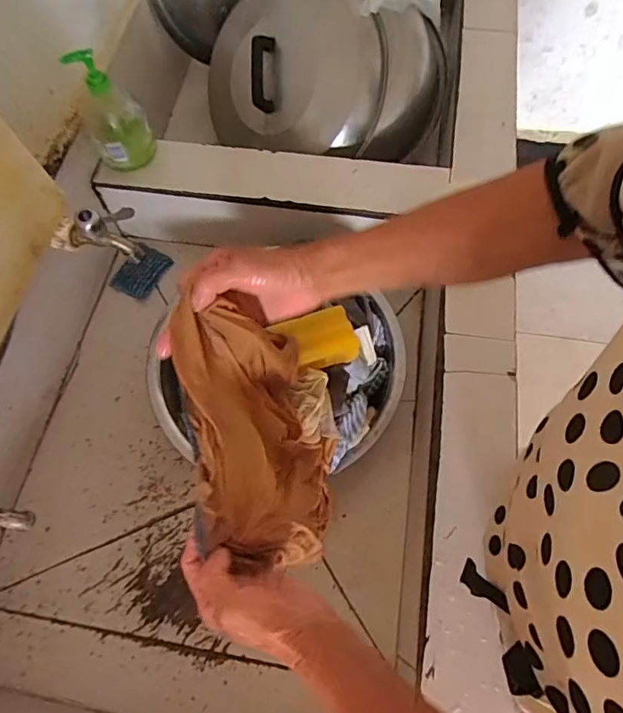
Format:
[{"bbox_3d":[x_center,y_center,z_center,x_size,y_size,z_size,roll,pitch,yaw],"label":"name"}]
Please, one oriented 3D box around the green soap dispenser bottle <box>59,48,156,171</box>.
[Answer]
[{"bbox_3d":[-0.291,-0.358,0.709,0.082,0.150,0.096,-28,66,-9],"label":"green soap dispenser bottle"}]

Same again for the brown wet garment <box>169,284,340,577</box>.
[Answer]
[{"bbox_3d":[-0.038,0.072,0.474,0.115,0.210,0.224,-9,65,0],"label":"brown wet garment"}]

